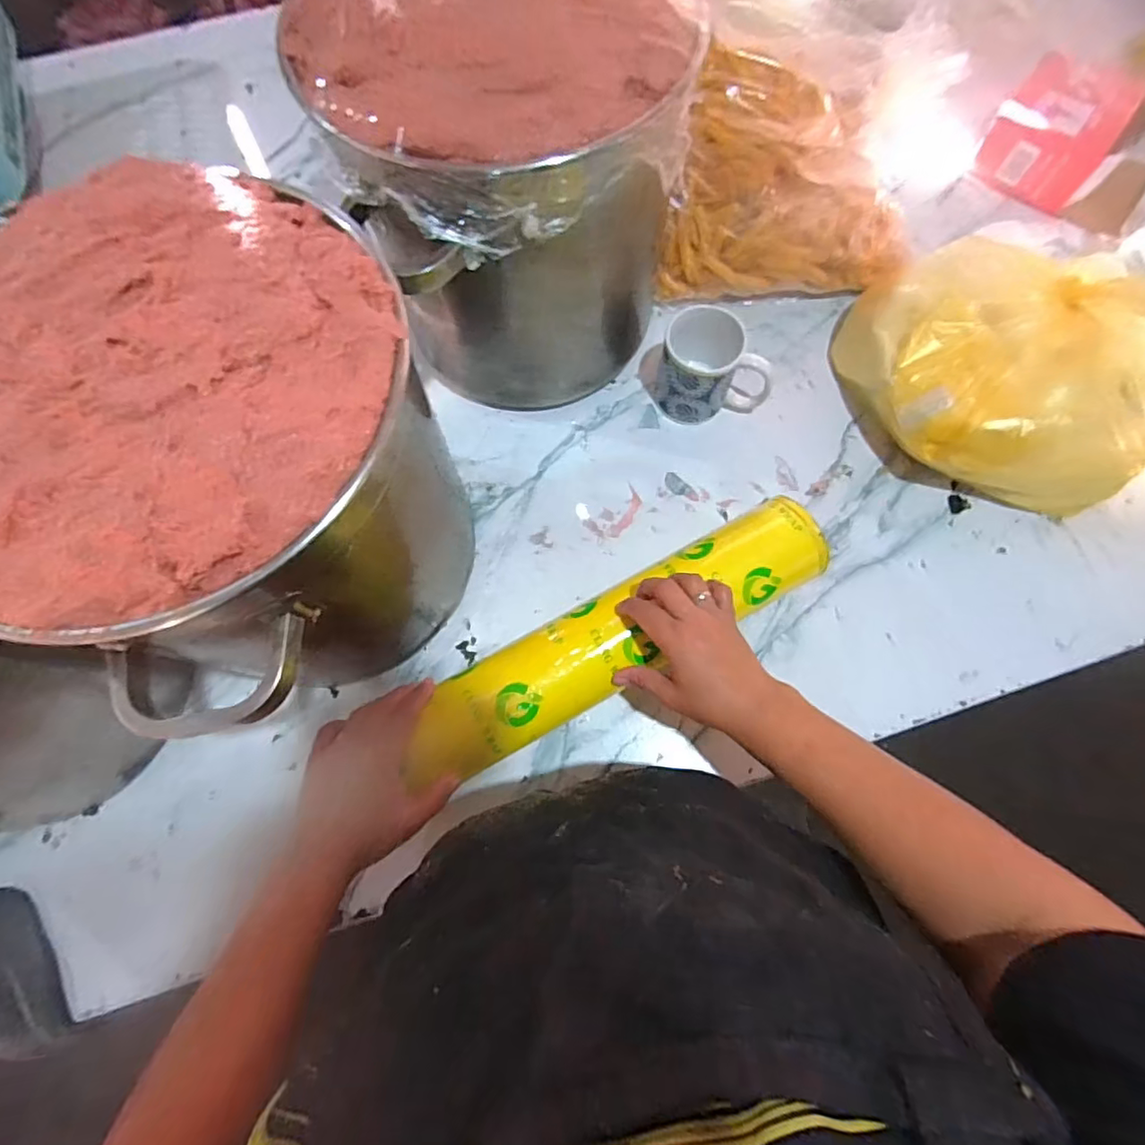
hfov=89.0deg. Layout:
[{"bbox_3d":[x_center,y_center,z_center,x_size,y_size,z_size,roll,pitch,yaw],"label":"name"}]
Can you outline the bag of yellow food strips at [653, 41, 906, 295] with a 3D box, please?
[{"bbox_3d":[0.240,-0.427,0.654,0.271,0.130,0.217,5,74,2],"label":"bag of yellow food strips"}]

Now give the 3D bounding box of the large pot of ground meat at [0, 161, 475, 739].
[{"bbox_3d":[-0.224,-0.062,0.451,0.261,0.332,0.255,0,74,1],"label":"large pot of ground meat"}]

